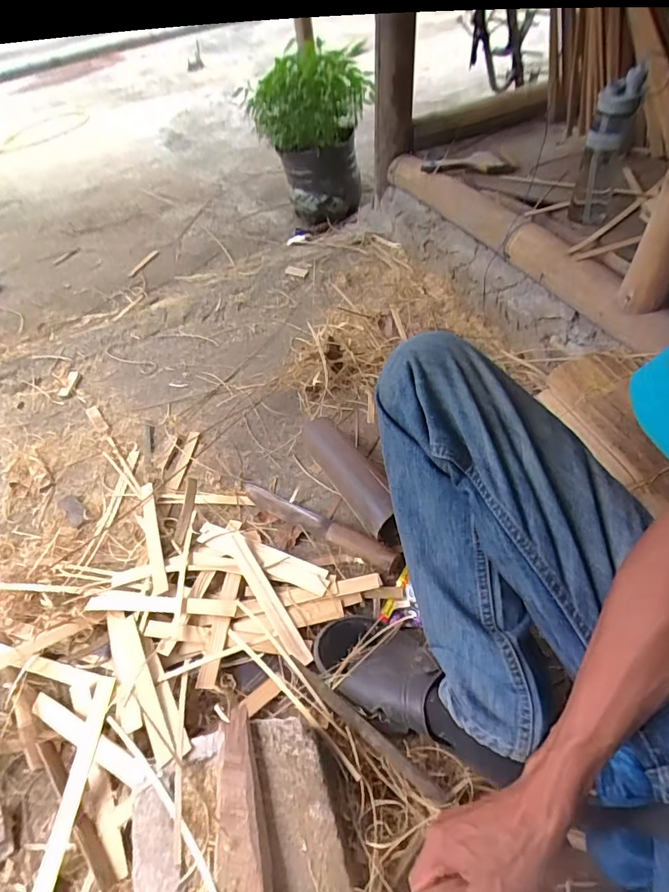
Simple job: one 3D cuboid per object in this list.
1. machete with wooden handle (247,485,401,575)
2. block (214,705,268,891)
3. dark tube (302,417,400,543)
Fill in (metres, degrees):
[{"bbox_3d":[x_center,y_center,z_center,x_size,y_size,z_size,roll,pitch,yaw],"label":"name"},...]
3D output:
[{"bbox_3d":[-0.031,0.119,0.765,0.309,0.037,0.043,24,56,24],"label":"machete with wooden handle"},{"bbox_3d":[-0.080,0.401,0.423,0.047,0.037,0.301,-12,49,-2],"label":"block"},{"bbox_3d":[0.032,0.050,0.797,0.075,0.071,0.247,-28,52,-17],"label":"dark tube"}]

